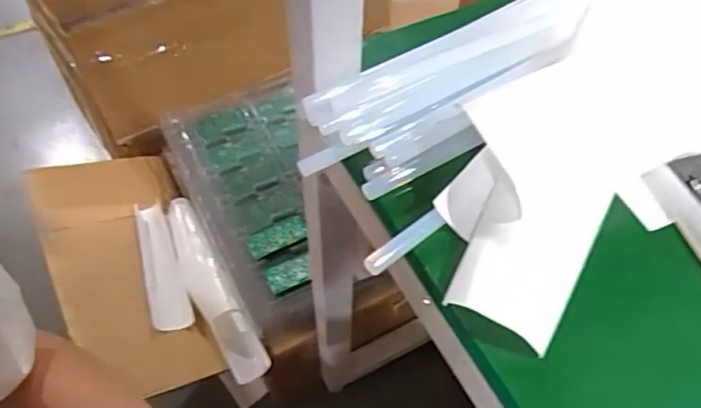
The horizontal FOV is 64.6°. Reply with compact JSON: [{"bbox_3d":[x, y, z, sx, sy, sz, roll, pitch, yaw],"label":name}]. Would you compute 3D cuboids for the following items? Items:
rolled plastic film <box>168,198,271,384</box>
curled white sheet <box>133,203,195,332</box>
[{"bbox_3d":[-0.227,0.128,0.885,0.058,0.069,0.326,-26,59,-18],"label":"rolled plastic film"},{"bbox_3d":[-0.313,0.109,0.910,0.063,0.048,0.237,-19,57,-14],"label":"curled white sheet"}]

